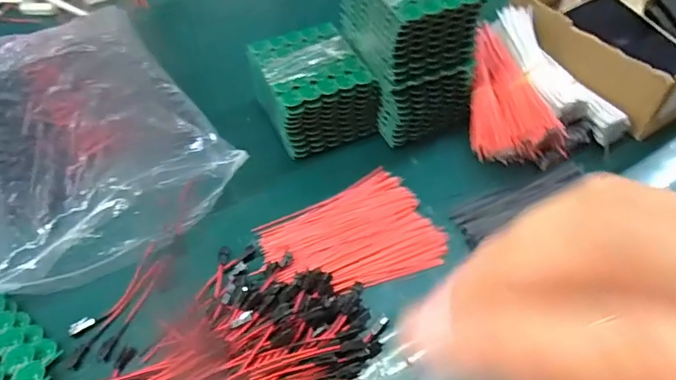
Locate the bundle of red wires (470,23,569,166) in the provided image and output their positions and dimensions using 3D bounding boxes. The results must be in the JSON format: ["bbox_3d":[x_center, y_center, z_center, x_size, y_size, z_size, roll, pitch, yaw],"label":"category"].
[{"bbox_3d":[0.182,-0.095,0.506,0.082,0.070,0.142,4,52,1],"label":"bundle of red wires"}]

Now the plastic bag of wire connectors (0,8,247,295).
[{"bbox_3d":[-0.269,-0.067,0.476,0.218,0.075,0.320,-31,59,-24],"label":"plastic bag of wire connectors"}]

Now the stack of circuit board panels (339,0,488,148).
[{"bbox_3d":[0.071,-0.144,0.492,0.100,0.160,0.119,-20,56,-17],"label":"stack of circuit board panels"}]

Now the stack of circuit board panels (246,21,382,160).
[{"bbox_3d":[-0.030,-0.106,0.511,0.109,0.081,0.113,-19,55,-17],"label":"stack of circuit board panels"}]

